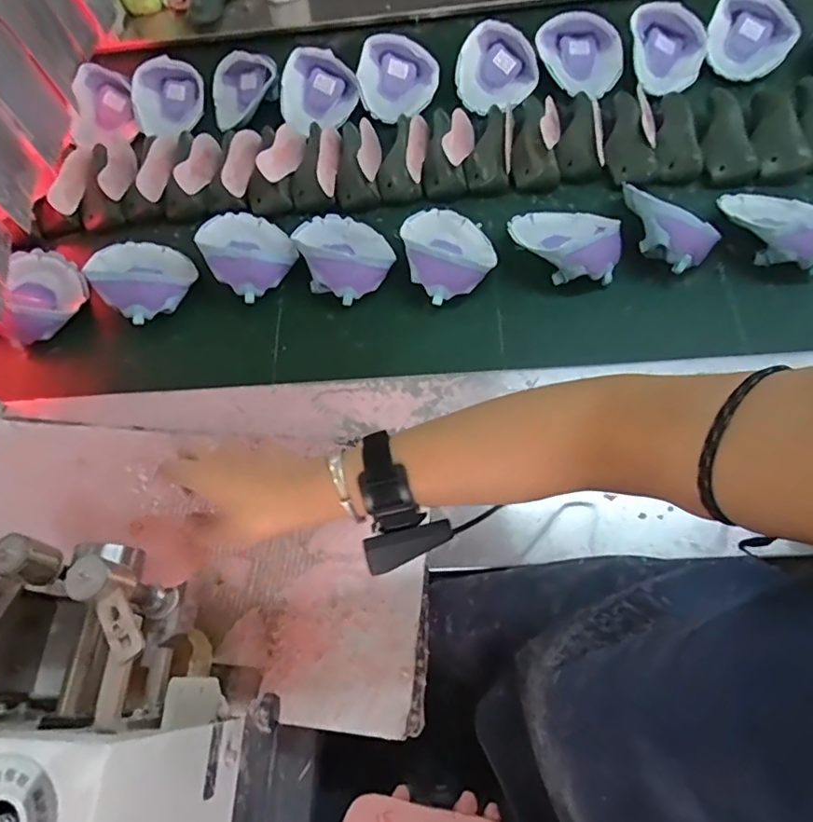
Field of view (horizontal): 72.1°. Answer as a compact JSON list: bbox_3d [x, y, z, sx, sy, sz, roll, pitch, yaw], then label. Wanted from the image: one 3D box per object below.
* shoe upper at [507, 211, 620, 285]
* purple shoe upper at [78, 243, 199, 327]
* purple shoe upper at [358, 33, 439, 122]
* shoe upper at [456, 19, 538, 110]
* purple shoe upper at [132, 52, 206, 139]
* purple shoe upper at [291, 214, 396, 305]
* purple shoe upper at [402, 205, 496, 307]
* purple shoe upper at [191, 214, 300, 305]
[{"bbox_3d":[0.226,-0.236,0.806,0.154,0.060,0.141,1,40,11],"label":"shoe upper"},{"bbox_3d":[-0.389,-0.209,0.814,0.131,0.078,0.153,-40,70,-14],"label":"purple shoe upper"},{"bbox_3d":[-0.015,-0.567,0.960,0.135,0.070,0.142,-1,66,2],"label":"purple shoe upper"},{"bbox_3d":[0.149,-0.583,0.958,0.139,0.060,0.149,44,83,-12],"label":"shoe upper"},{"bbox_3d":[-0.424,-0.560,0.991,0.133,0.055,0.120,-24,67,-8],"label":"purple shoe upper"},{"bbox_3d":[-0.092,-0.238,0.805,0.130,0.058,0.166,-23,67,-8],"label":"purple shoe upper"},{"bbox_3d":[0.061,-0.239,0.795,0.130,0.055,0.167,-15,66,-4],"label":"purple shoe upper"},{"bbox_3d":[-0.236,-0.245,0.818,0.125,0.054,0.165,-30,68,-10],"label":"purple shoe upper"}]

